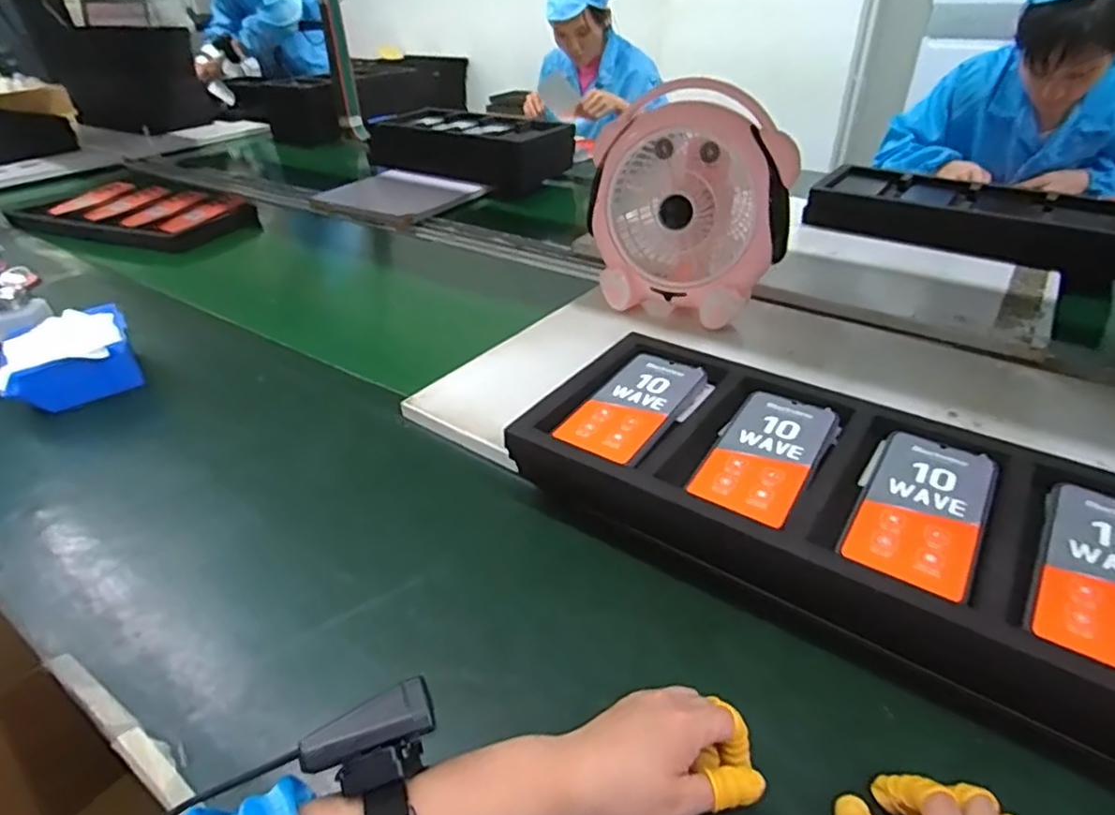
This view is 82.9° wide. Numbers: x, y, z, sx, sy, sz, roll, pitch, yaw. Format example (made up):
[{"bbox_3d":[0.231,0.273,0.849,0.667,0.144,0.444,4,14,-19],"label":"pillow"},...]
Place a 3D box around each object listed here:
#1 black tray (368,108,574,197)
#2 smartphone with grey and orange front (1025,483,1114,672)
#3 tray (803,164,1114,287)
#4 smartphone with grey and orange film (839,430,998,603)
[{"bbox_3d":[-0.221,-0.647,1.568,0.522,0.114,0.212,19,39,26],"label":"black tray"},{"bbox_3d":[0.356,0.107,0.402,0.077,0.010,0.171,24,42,31],"label":"smartphone with grey and orange front"},{"bbox_3d":[0.690,-0.322,1.072,0.476,0.060,0.219,24,42,31],"label":"tray"},{"bbox_3d":[0.264,0.071,0.462,0.080,0.008,0.169,22,41,30],"label":"smartphone with grey and orange film"}]

